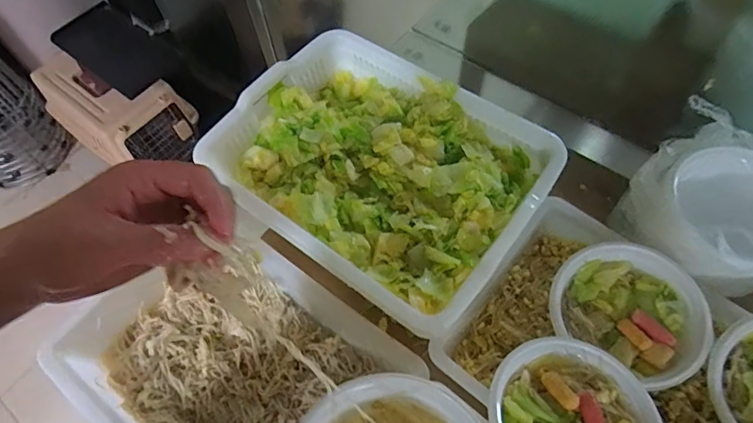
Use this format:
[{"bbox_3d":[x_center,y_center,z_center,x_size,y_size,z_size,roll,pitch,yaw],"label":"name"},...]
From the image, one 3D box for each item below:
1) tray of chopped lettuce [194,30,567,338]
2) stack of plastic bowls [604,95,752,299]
[{"bbox_3d":[0.005,-0.080,0.674,0.444,0.078,0.360,32,65,20],"label":"tray of chopped lettuce"},{"bbox_3d":[0.423,0.001,0.601,0.193,0.145,0.199,30,64,19],"label":"stack of plastic bowls"}]

